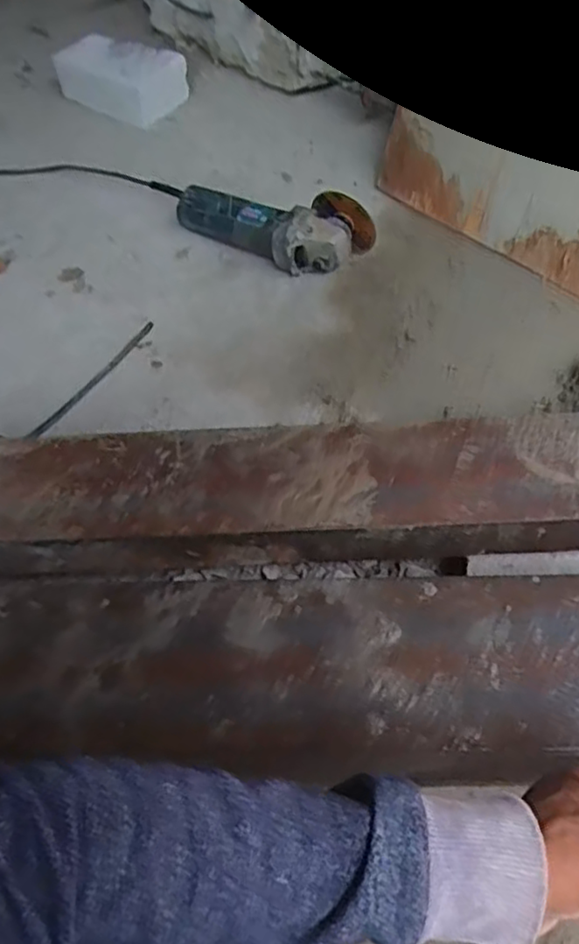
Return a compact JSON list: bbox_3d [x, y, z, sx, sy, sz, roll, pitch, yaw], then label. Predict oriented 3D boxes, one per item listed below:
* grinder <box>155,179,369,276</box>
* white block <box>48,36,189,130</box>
[{"bbox_3d":[-0.058,-0.347,0.919,0.333,0.076,0.088,23,59,17],"label":"grinder"},{"bbox_3d":[-0.287,-0.683,1.173,0.189,0.085,0.156,38,65,25],"label":"white block"}]

